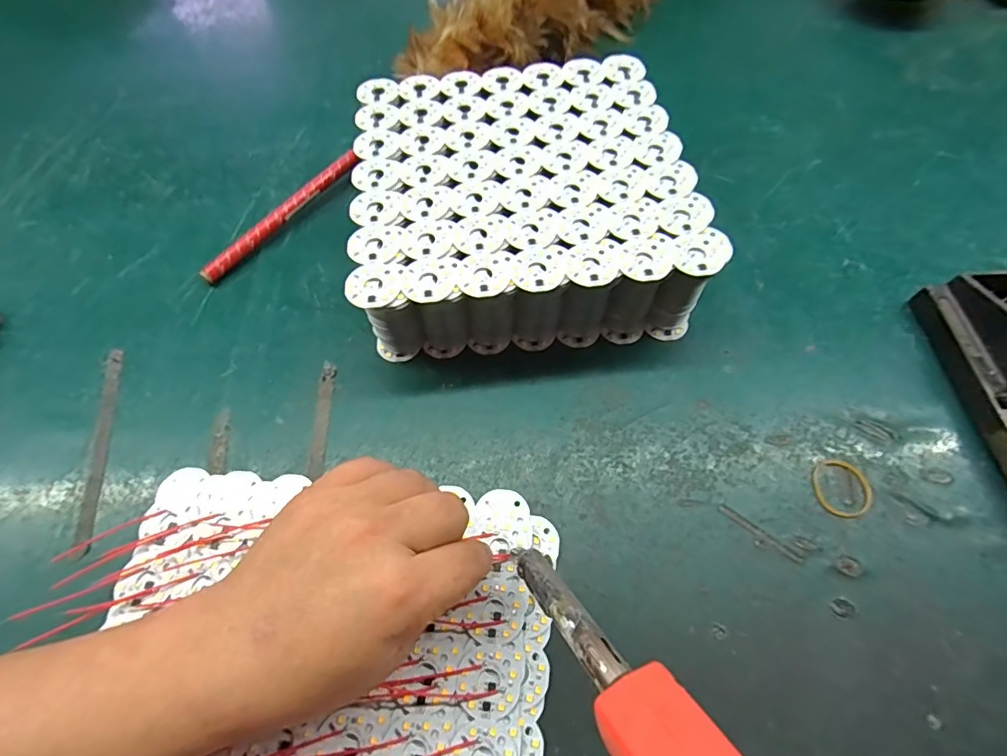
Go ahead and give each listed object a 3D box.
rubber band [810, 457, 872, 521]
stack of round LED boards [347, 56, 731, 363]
[{"bbox_3d":[0.197,0.063,0.291,0.033,0.004,0.035,-1,61,1],"label":"rubber band"},{"bbox_3d":[0.011,-0.123,0.358,0.212,0.072,0.210,-7,62,-3],"label":"stack of round LED boards"}]

